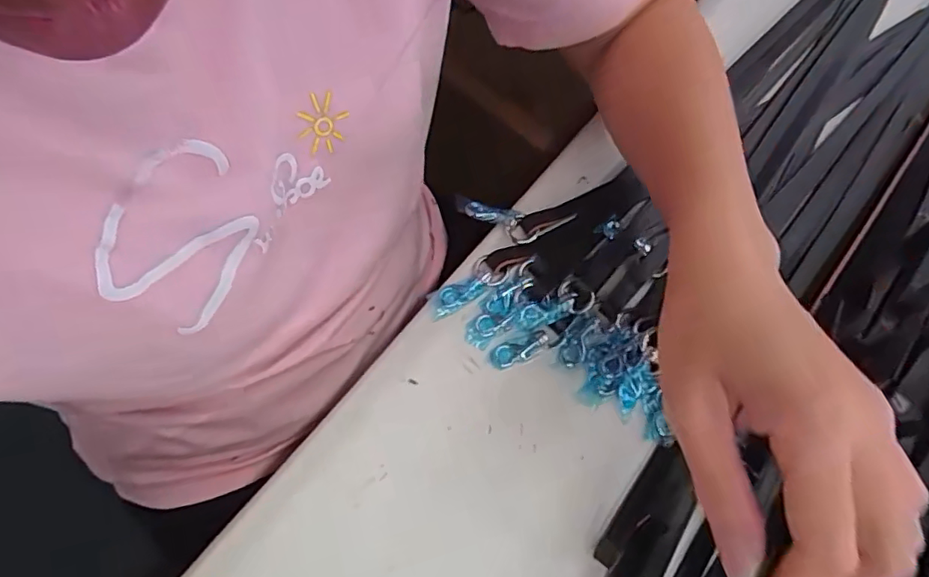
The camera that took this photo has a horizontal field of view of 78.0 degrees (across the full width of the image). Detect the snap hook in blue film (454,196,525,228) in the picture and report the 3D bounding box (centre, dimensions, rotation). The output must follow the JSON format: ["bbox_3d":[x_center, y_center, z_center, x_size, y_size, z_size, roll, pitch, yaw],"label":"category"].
[{"bbox_3d":[0.015,-0.052,0.391,0.048,0.009,0.012,20,64,6],"label":"snap hook in blue film"}]

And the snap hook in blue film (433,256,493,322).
[{"bbox_3d":[-0.001,0.002,0.367,0.049,0.005,0.018,-40,72,-21],"label":"snap hook in blue film"}]

